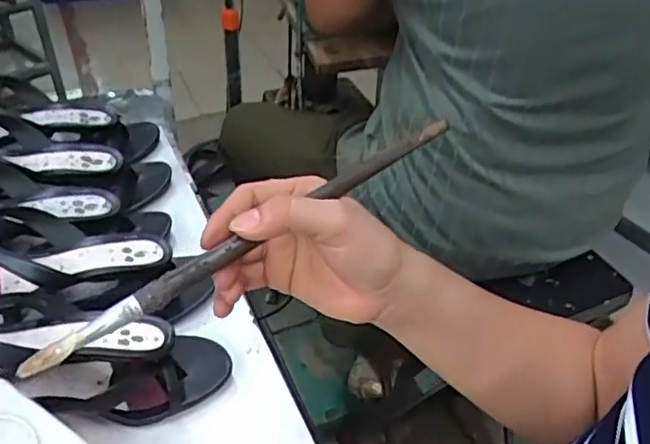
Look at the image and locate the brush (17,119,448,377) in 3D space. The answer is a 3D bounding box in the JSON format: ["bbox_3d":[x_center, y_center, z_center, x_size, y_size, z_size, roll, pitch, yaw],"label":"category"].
[{"bbox_3d":[-0.032,0.004,0.342,0.273,0.015,0.010,-31,50,-23],"label":"brush"}]

